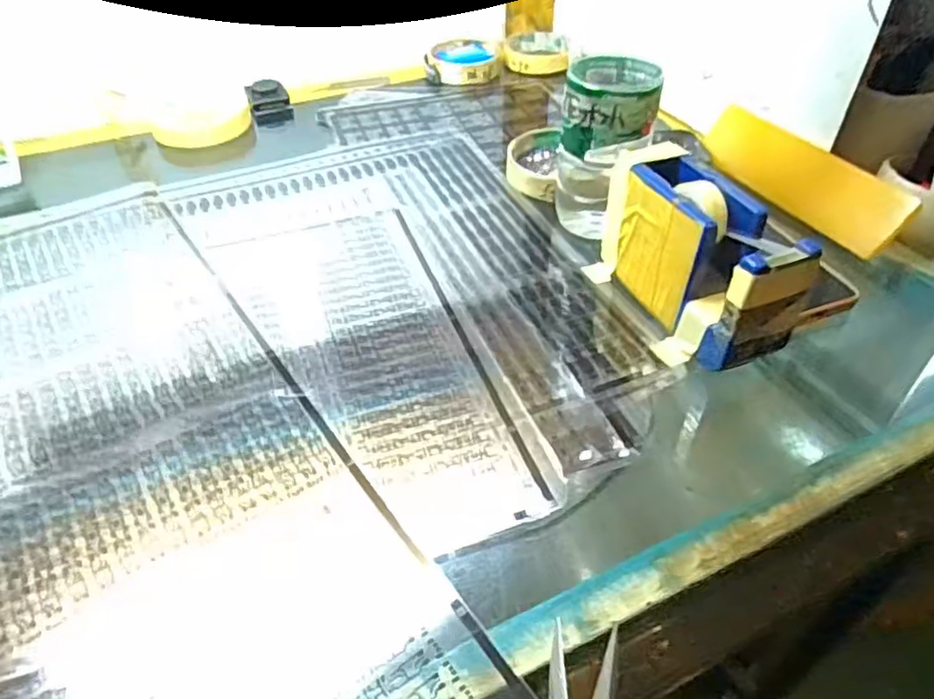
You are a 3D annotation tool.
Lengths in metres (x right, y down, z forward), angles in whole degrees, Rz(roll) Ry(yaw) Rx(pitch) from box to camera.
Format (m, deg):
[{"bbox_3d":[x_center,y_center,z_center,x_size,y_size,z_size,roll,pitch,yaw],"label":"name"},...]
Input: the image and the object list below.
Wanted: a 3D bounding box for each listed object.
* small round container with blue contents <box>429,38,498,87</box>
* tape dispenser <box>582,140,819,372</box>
[{"bbox_3d":[-0.004,-0.329,0.720,0.072,0.022,0.082,-4,43,-3],"label":"small round container with blue contents"},{"bbox_3d":[0.132,-0.057,0.386,0.058,0.081,0.149,-17,46,-17],"label":"tape dispenser"}]

